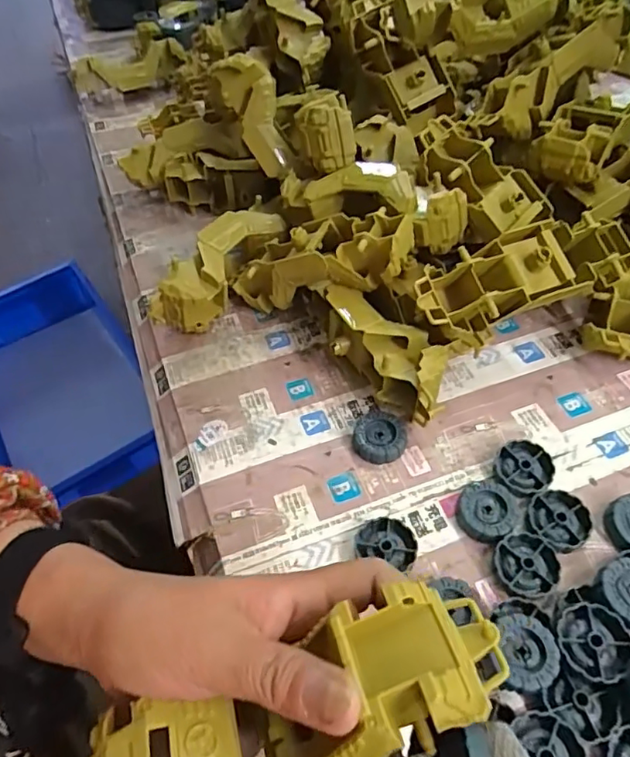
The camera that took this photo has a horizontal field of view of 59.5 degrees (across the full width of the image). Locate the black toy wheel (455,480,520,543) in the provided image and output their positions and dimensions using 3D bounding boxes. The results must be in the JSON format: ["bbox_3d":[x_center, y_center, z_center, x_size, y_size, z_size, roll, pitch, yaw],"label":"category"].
[{"bbox_3d":[0.115,0.089,0.367,0.041,0.012,0.038,-1,52,1],"label":"black toy wheel"}]

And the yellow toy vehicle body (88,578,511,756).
[{"bbox_3d":[-0.007,0.136,0.221,0.167,0.047,0.053,-24,54,-2],"label":"yellow toy vehicle body"}]

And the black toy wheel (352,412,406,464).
[{"bbox_3d":[0.049,0.044,0.404,0.037,0.013,0.040,-1,52,1],"label":"black toy wheel"}]

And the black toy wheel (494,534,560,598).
[{"bbox_3d":[0.131,0.117,0.344,0.036,0.011,0.037,-1,52,1],"label":"black toy wheel"}]

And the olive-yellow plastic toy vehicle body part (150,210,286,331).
[{"bbox_3d":[-0.088,-0.097,0.501,0.055,0.059,0.150,27,57,21],"label":"olive-yellow plastic toy vehicle body part"}]

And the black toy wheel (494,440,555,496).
[{"bbox_3d":[0.145,0.062,0.382,0.037,0.013,0.039,-1,52,1],"label":"black toy wheel"}]

